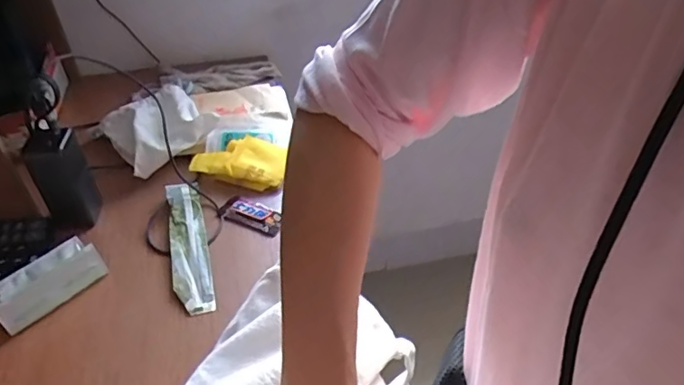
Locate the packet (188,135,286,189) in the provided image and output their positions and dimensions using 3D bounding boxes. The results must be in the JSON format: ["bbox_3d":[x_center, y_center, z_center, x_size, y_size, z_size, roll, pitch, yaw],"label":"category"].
[{"bbox_3d":[-0.141,-0.048,0.747,0.121,0.029,0.080,10,42,12],"label":"packet"}]

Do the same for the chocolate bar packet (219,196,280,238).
[{"bbox_3d":[-0.120,0.029,0.689,0.086,0.005,0.044,23,46,25],"label":"chocolate bar packet"}]

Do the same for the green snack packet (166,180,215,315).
[{"bbox_3d":[-0.193,0.060,0.648,0.044,0.021,0.204,-12,42,-13],"label":"green snack packet"}]

